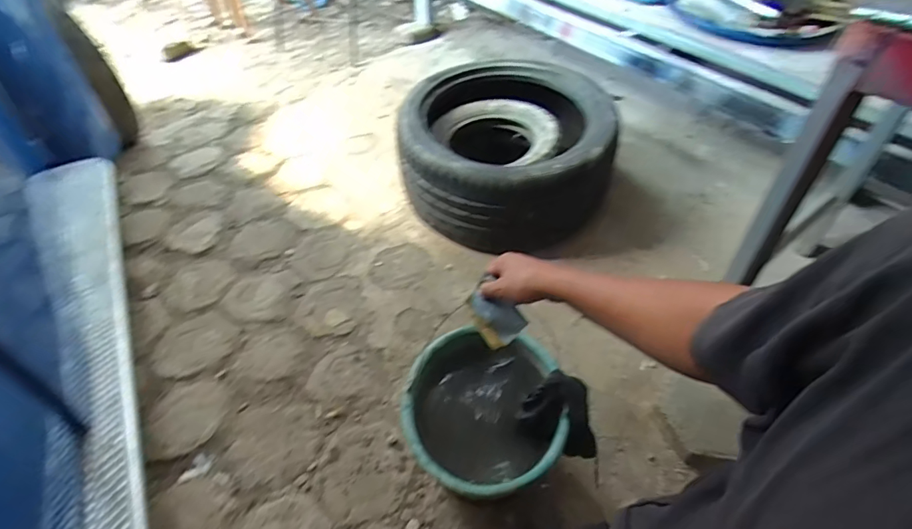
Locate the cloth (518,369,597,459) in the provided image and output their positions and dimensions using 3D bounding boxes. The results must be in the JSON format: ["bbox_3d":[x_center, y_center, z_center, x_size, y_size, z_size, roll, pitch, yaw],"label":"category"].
[{"bbox_3d":[0.183,0.257,0.814,0.133,0.106,0.096,34,58,30],"label":"cloth"}]

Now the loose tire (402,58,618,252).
[{"bbox_3d":[0.152,-0.321,1.391,0.566,0.283,0.558,-2,47,2],"label":"loose tire"}]

